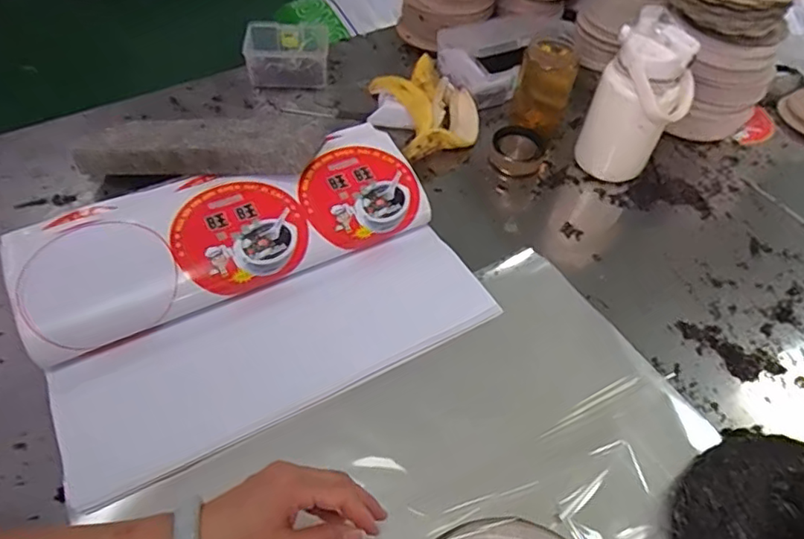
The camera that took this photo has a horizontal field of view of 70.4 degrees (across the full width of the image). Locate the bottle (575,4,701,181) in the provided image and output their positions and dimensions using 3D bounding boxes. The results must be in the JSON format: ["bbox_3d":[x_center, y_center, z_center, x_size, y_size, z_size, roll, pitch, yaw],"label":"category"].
[{"bbox_3d":[0.318,-0.214,0.757,0.111,0.215,0.086,-7,52,-10],"label":"bottle"}]

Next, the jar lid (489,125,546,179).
[{"bbox_3d":[0.169,-0.172,0.825,0.074,0.035,0.070,2,52,-3],"label":"jar lid"}]

